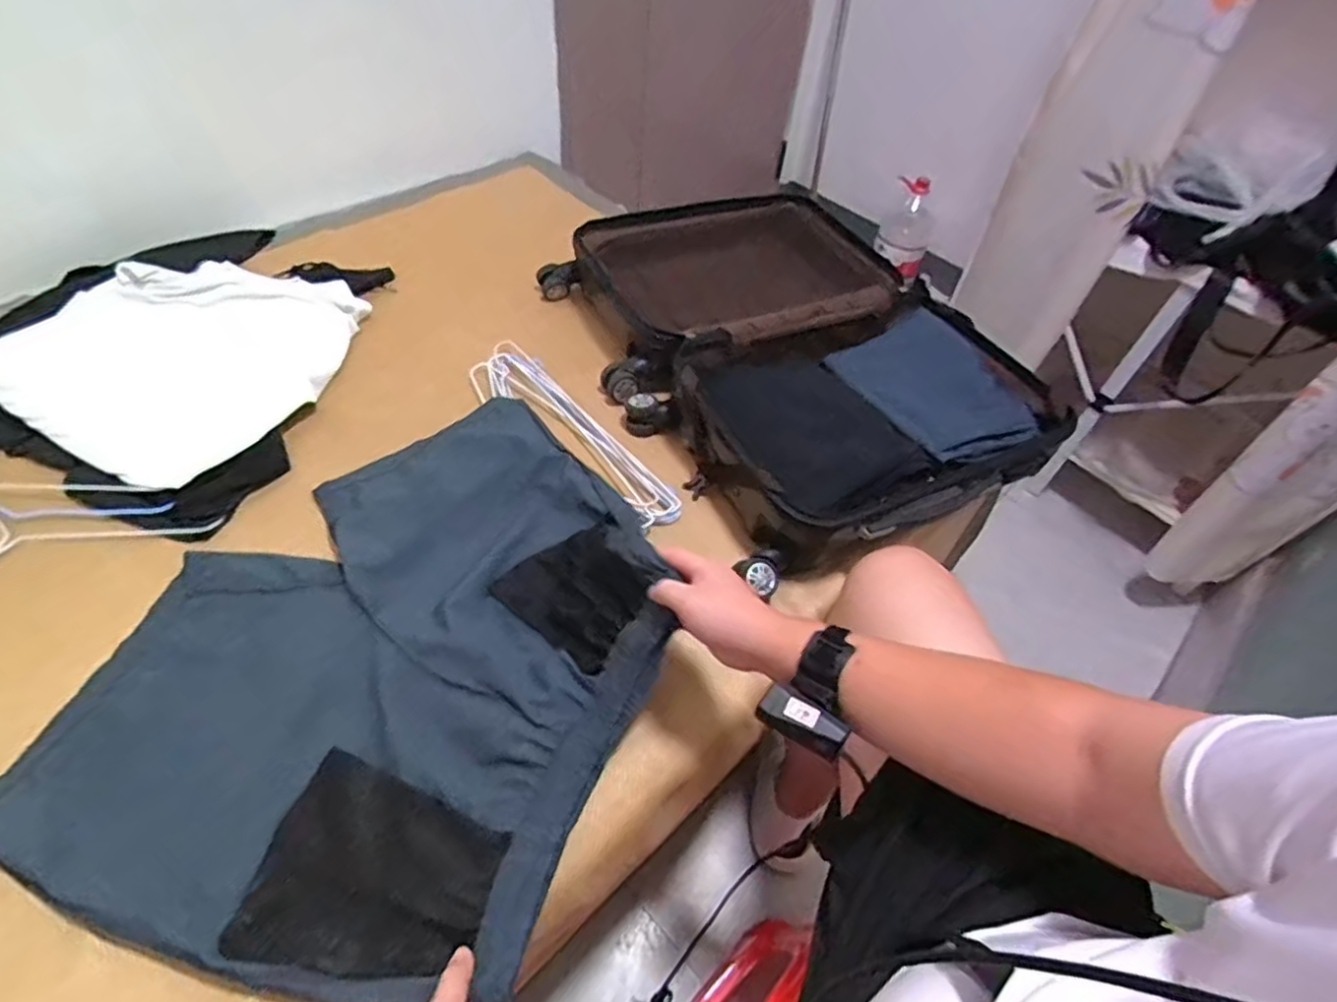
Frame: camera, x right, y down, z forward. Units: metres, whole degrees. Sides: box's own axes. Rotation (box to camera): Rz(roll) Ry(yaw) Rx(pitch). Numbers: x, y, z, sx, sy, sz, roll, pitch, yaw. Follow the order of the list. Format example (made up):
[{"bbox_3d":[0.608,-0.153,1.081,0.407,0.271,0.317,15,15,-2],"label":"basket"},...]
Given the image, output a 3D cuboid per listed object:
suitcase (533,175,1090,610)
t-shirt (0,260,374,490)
[{"bbox_3d":[0.166,-0.223,0.982,0.492,0.129,0.668,-20,55,-21],"label":"suitcase"},{"bbox_3d":[-0.670,-0.212,0.914,0.392,0.045,0.379,21,51,10],"label":"t-shirt"}]

